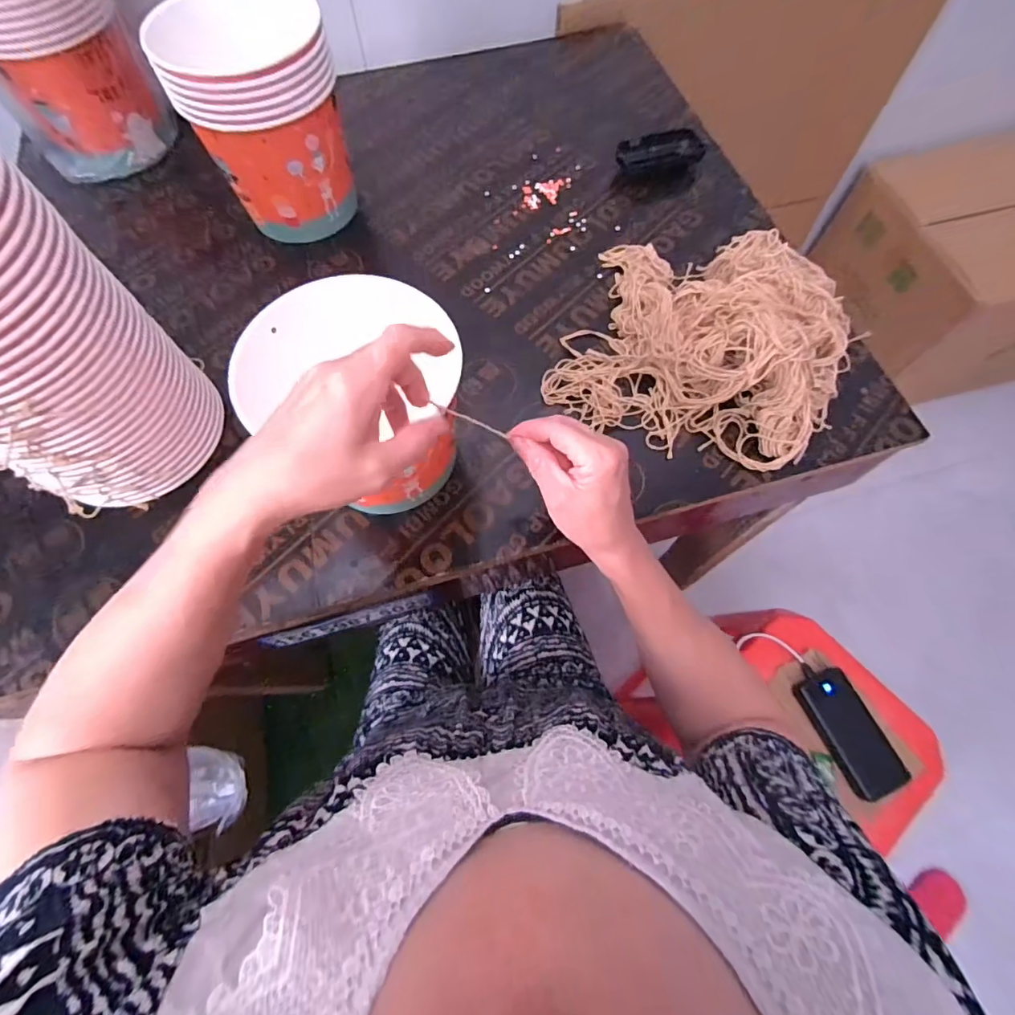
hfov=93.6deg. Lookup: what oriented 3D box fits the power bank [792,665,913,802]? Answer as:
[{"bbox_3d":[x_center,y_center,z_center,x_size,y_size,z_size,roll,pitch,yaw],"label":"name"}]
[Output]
[{"bbox_3d":[0.471,0.307,0.651,0.075,0.024,0.155,-20,69,-8],"label":"power bank"}]

